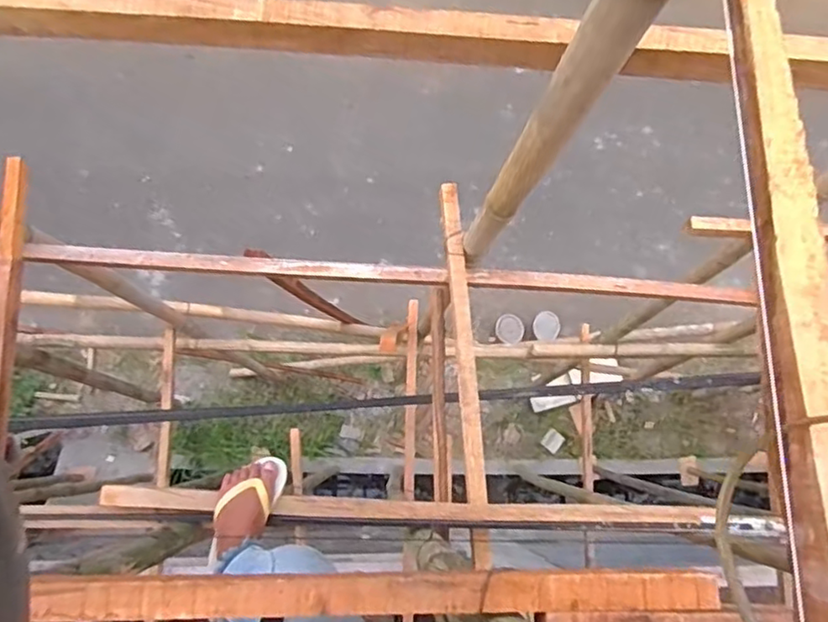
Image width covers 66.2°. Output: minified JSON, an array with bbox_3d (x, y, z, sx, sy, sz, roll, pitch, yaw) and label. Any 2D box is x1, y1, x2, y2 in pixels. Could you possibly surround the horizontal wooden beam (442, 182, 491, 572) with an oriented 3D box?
[{"bbox_3d":[0.128,0.100,1.558,0.050,0.059,0.861,-4,76,-3],"label":"horizontal wooden beam"}]

